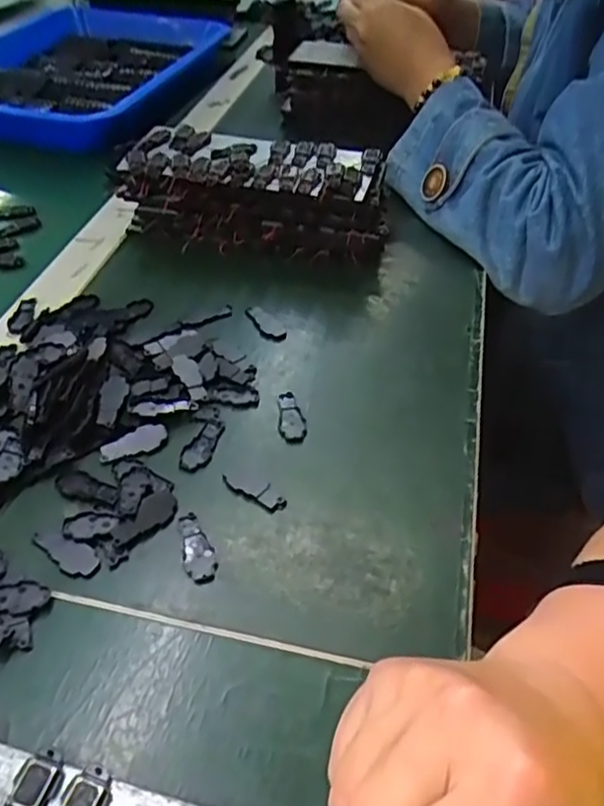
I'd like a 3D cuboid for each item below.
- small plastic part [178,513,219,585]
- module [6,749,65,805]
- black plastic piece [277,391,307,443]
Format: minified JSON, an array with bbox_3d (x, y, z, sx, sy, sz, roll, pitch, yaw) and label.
[{"bbox_3d":[-0.054,0.073,0.329,0.016,0.004,0.040,-15,46,-14],"label":"small plastic part"},{"bbox_3d":[-0.103,0.149,0.240,0.016,0.005,0.038,14,46,14],"label":"module"},{"bbox_3d":[-0.007,0.008,0.396,0.016,0.004,0.042,-4,44,-3],"label":"black plastic piece"}]

